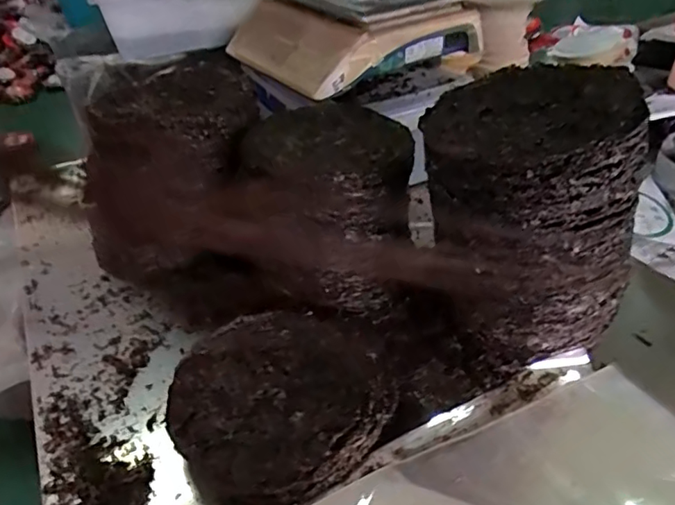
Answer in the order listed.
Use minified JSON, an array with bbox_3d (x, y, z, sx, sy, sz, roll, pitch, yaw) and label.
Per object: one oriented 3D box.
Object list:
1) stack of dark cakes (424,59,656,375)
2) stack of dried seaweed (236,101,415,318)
[{"bbox_3d":[0.200,-0.031,0.596,0.213,0.286,0.200,2,39,6],"label":"stack of dark cakes"},{"bbox_3d":[-0.005,-0.062,0.691,0.201,0.182,0.215,11,41,16],"label":"stack of dried seaweed"}]

